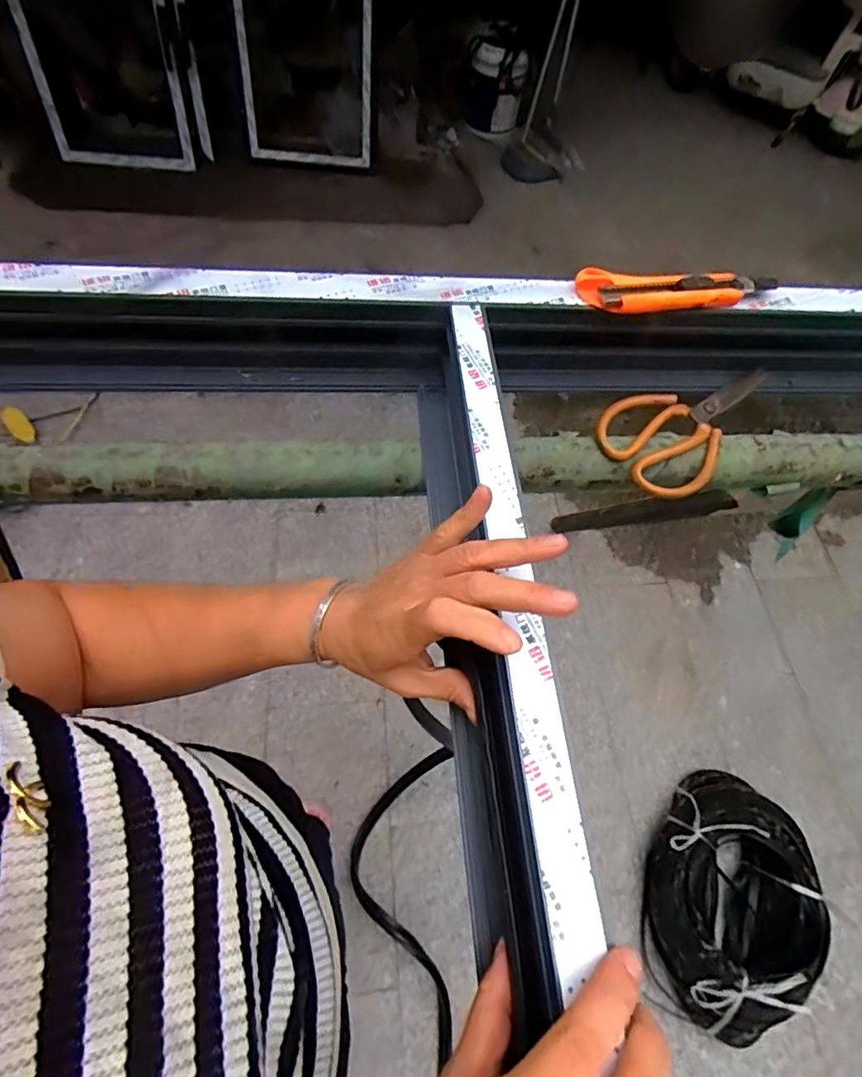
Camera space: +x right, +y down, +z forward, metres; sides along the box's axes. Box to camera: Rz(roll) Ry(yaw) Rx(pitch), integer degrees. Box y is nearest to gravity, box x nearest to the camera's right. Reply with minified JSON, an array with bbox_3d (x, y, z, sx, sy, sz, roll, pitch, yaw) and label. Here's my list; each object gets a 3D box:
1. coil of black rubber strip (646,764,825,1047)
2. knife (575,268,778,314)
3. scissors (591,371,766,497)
[{"bbox_3d":[0.656,0.778,1.203,0.326,0.143,0.488,35,63,13],"label":"coil of black rubber strip"},{"bbox_3d":[0.210,-0.208,0.458,0.176,0.018,0.033,-5,62,-9],"label":"knife"},{"bbox_3d":[0.238,-0.103,0.490,0.185,0.015,0.098,-27,67,-19],"label":"scissors"}]

